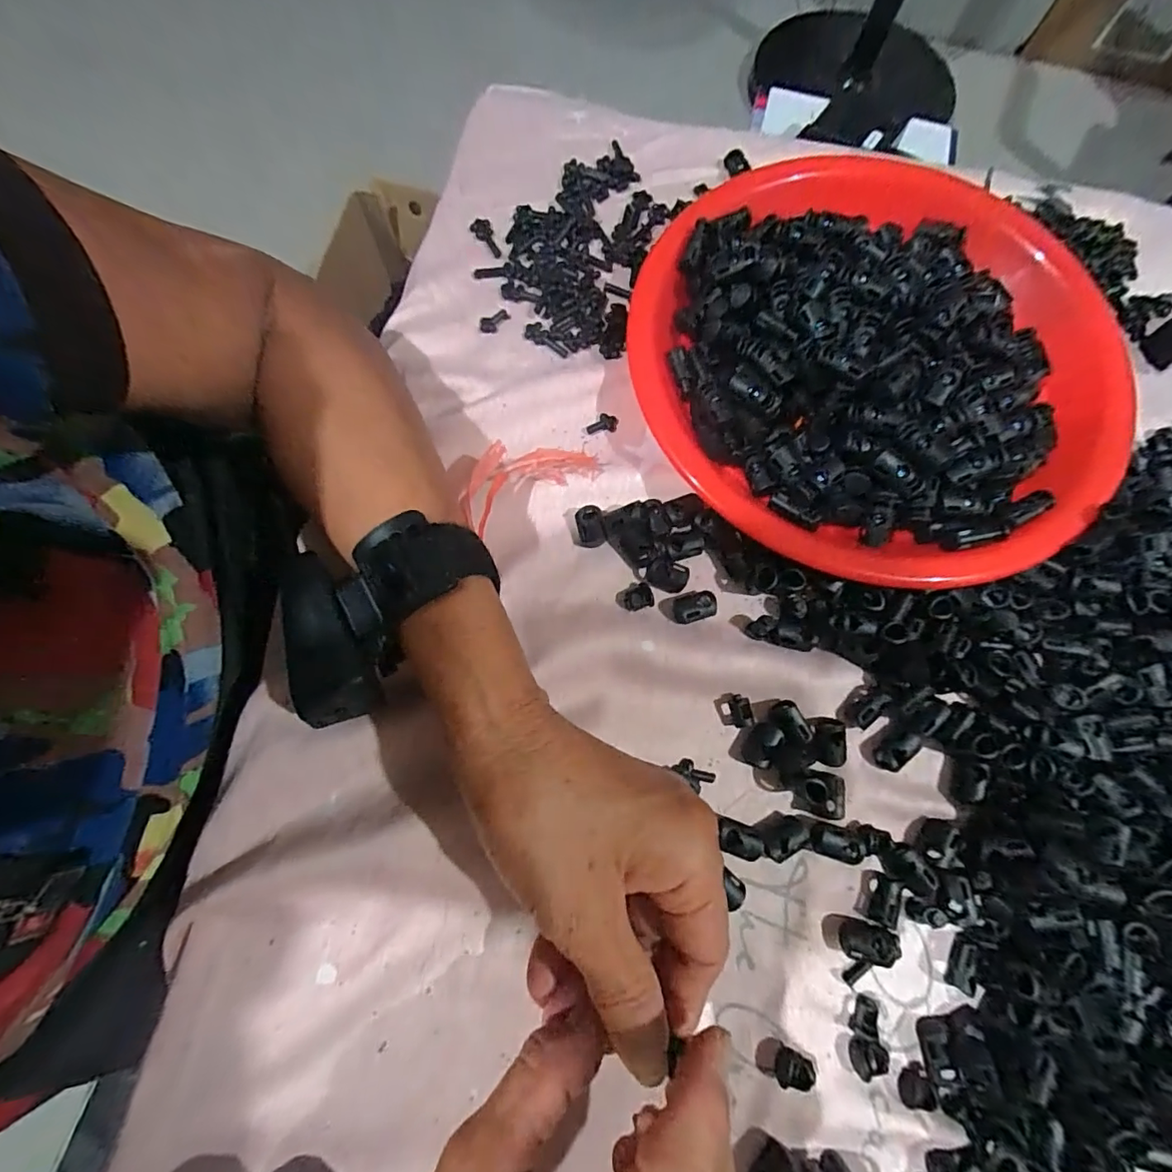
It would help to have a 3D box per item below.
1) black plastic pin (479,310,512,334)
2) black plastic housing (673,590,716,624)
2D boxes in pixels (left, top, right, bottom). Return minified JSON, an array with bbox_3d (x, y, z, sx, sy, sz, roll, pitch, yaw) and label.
[{"bbox_3d":[-0.053,-0.154,0.301,0.019,0.004,0.010,-41,79,-10],"label":"black plastic pin"},{"bbox_3d":[0.054,0.010,0.259,0.022,0.005,0.014,-16,76,-5],"label":"black plastic housing"}]

